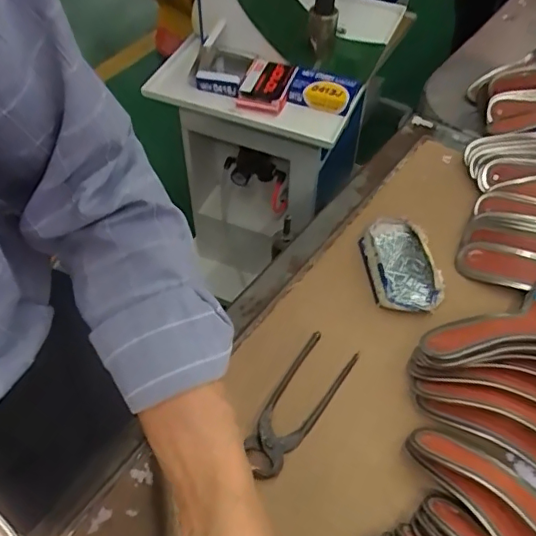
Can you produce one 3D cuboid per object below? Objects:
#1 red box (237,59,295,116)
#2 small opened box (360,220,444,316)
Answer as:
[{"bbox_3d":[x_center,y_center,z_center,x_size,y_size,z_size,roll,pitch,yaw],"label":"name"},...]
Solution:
[{"bbox_3d":[-0.002,-0.343,1.052,0.096,0.031,0.112,14,53,11],"label":"red box"},{"bbox_3d":[0.159,-0.005,0.675,0.078,0.031,0.130,-5,52,-4],"label":"small opened box"}]

